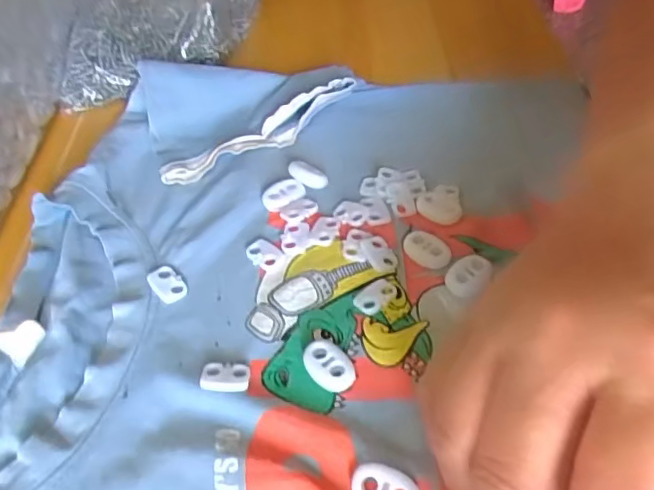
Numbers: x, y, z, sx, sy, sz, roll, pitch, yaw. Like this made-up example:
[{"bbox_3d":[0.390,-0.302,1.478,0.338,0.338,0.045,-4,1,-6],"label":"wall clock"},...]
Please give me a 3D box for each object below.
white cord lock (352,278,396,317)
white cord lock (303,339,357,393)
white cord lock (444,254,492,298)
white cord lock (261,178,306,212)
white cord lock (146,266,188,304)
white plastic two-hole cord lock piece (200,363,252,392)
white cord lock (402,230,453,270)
[{"bbox_3d":[0.021,0.021,0.236,0.019,0.004,0.012,-36,55,-24],"label":"white cord lock"},{"bbox_3d":[0.000,0.046,0.215,0.016,0.006,0.023,-31,54,-21],"label":"white cord lock"},{"bbox_3d":[0.059,0.012,0.238,0.022,0.005,0.012,-34,55,-23],"label":"white cord lock"},{"bbox_3d":[-0.022,-0.025,0.276,0.021,0.004,0.014,-32,54,-21],"label":"white cord lock"},{"bbox_3d":[-0.070,0.016,0.246,0.012,0.004,0.020,-34,55,-23],"label":"white cord lock"},{"bbox_3d":[-0.039,0.050,0.213,0.018,0.004,0.013,-3,49,2],"label":"white plastic two-hole cord lock piece"},{"bbox_3d":[0.044,0.002,0.248,0.023,0.004,0.014,33,59,28],"label":"white cord lock"}]

